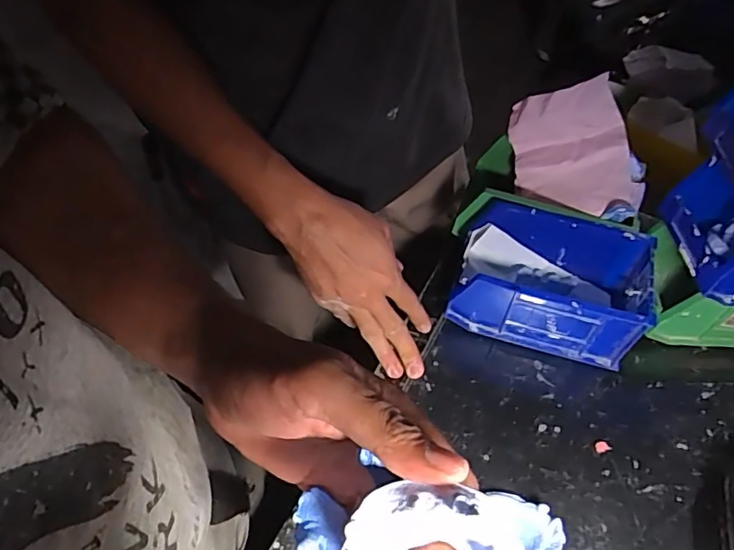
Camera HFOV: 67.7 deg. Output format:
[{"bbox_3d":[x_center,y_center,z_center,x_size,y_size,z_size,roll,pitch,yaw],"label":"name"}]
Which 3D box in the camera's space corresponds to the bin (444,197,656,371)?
[{"bbox_3d":[0.170,0.006,0.518,0.161,0.090,0.100,15,56,11],"label":"bin"}]

